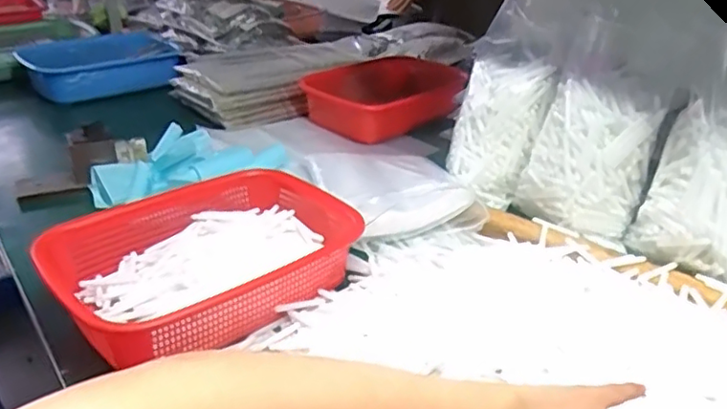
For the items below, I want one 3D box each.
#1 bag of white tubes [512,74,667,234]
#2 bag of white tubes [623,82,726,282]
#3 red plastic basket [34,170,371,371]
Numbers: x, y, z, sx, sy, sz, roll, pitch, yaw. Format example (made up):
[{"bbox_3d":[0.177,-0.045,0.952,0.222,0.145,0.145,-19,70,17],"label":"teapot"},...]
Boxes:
[{"bbox_3d":[0.252,-0.061,0.709,0.083,0.159,0.132,-19,35,-26],"label":"bag of white tubes"},{"bbox_3d":[0.360,-0.018,0.616,0.141,0.174,0.068,25,40,37],"label":"bag of white tubes"},{"bbox_3d":[-0.146,0.049,0.629,0.289,0.069,0.206,-25,38,-34],"label":"red plastic basket"}]

